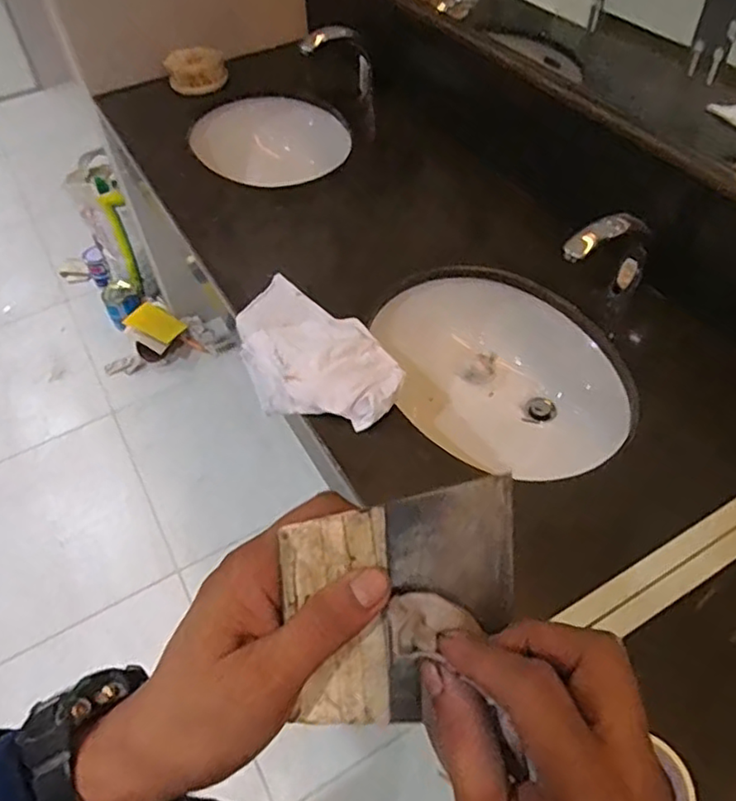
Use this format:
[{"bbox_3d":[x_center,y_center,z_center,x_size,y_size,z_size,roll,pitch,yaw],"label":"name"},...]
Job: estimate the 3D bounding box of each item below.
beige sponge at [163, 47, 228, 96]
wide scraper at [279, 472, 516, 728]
[{"bbox_3d":[-0.429,-0.830,1.594,0.149,0.068,0.144,-17,52,-10],"label":"beige sponge"},{"bbox_3d":[0.016,0.087,0.267,0.098,0.097,0.004,-5,6,-9],"label":"wide scraper"}]

